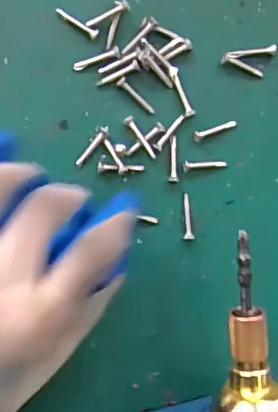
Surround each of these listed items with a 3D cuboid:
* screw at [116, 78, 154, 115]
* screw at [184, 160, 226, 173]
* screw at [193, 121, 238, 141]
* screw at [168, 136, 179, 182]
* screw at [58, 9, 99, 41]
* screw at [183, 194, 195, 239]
[{"bbox_3d":[-0.001,-0.058,0.296,0.025,0.004,0.005,39,89,-9],"label":"screw"},{"bbox_3d":[0.036,-0.021,0.304,0.024,0.004,0.006,-1,95,-7],"label":"screw"},{"bbox_3d":[0.041,-0.041,0.303,0.024,0.004,0.005,-21,97,-5],"label":"screw"},{"bbox_3d":[0.019,-0.025,0.300,0.005,0.004,0.024,-1,95,-7],"label":"screw"},{"bbox_3d":[-0.032,-0.094,0.290,0.024,0.005,0.005,34,90,-9],"label":"screw"},{"bbox_3d":[0.027,0.006,0.305,0.006,0.004,0.025,0,95,-7],"label":"screw"}]

